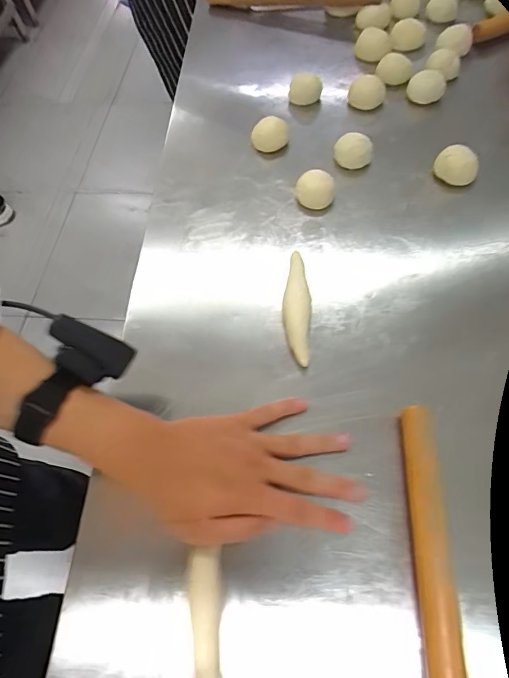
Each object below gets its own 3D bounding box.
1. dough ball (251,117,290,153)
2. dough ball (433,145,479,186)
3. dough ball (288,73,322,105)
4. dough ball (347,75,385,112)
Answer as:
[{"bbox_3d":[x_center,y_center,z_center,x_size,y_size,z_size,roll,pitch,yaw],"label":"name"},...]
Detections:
[{"bbox_3d":[0.022,-0.290,0.594,0.052,0.029,0.040,-1,62,4],"label":"dough ball"},{"bbox_3d":[0.255,-0.219,0.530,0.044,0.035,0.050,-27,63,-10],"label":"dough ball"},{"bbox_3d":[0.080,-0.393,0.668,0.051,0.034,0.051,-2,62,3],"label":"dough ball"},{"bbox_3d":[0.171,-0.374,0.644,0.054,0.033,0.043,13,64,11],"label":"dough ball"}]

